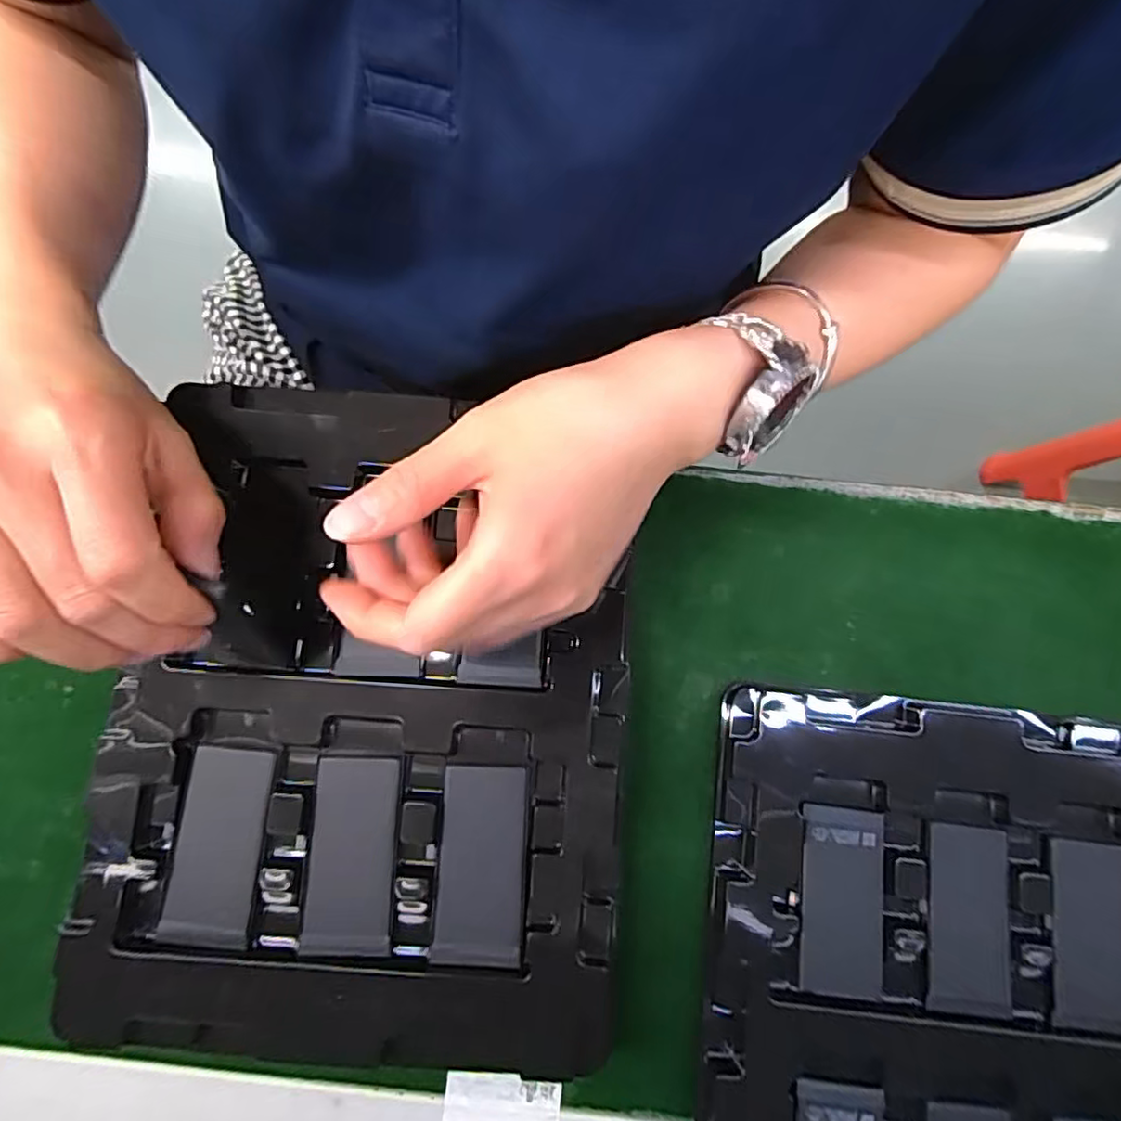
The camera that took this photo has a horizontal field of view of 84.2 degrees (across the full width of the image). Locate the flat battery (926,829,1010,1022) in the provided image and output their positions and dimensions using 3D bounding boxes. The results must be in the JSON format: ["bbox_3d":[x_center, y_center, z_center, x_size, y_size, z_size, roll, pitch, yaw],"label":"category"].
[{"bbox_3d":[0.181,0.158,0.274,0.036,0.004,0.075,6,77,1],"label":"flat battery"}]

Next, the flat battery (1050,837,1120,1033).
[{"bbox_3d":[0.235,0.165,0.275,0.034,0.005,0.076,9,77,2],"label":"flat battery"}]

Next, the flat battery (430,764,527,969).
[{"bbox_3d":[-0.033,0.125,0.257,0.035,0.004,0.075,3,77,0],"label":"flat battery"}]

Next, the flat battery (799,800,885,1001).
[{"bbox_3d":[0.125,0.150,0.275,0.034,0.004,0.076,6,77,1],"label":"flat battery"}]

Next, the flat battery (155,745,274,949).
[{"bbox_3d":[-0.142,0.117,0.257,0.034,0.006,0.075,4,77,0],"label":"flat battery"}]

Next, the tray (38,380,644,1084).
[{"bbox_3d":[-0.081,0.062,0.271,0.213,0.021,0.277,5,77,1],"label":"tray"}]

